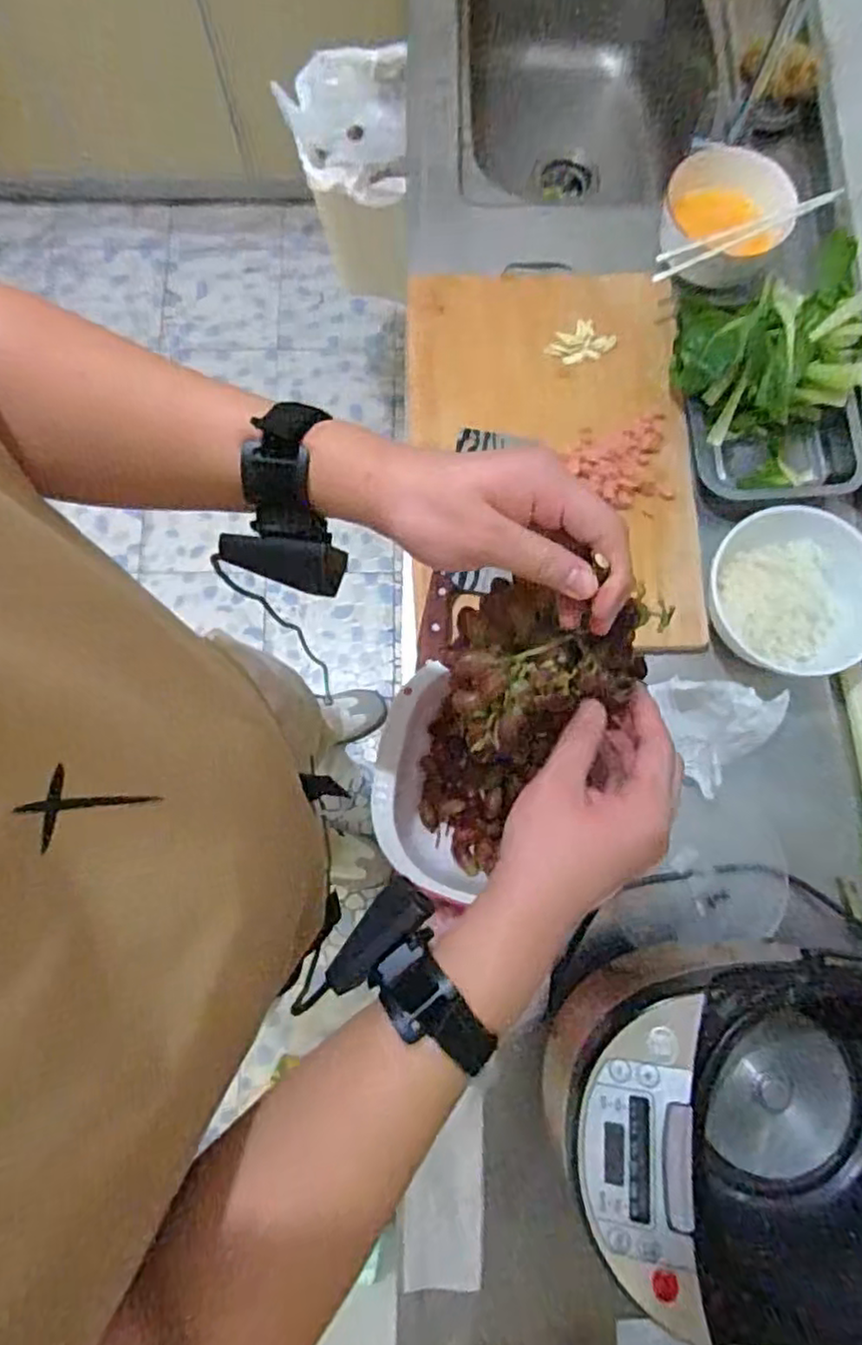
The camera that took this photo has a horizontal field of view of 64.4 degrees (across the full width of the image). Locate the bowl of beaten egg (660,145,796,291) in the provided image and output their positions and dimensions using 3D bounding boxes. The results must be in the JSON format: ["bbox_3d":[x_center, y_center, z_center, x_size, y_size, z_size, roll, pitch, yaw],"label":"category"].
[{"bbox_3d":[0.350,-0.546,0.824,0.150,0.059,0.179,4,78,0],"label":"bowl of beaten egg"}]

